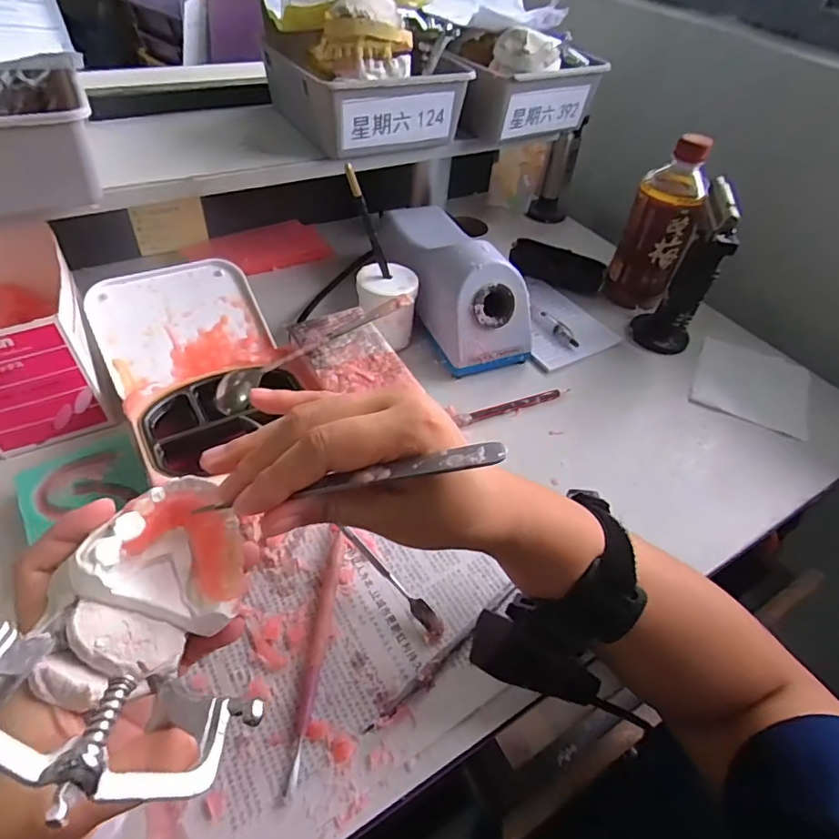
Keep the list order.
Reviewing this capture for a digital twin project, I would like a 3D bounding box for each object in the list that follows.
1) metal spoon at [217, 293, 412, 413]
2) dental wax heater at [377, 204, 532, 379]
[{"bbox_3d":[-0.079,-0.056,0.394,0.169,0.011,0.030,-30,56,-13],"label":"metal spoon"},{"bbox_3d":[0.028,-0.149,0.513,0.085,0.095,0.212,-17,52,-20],"label":"dental wax heater"}]

